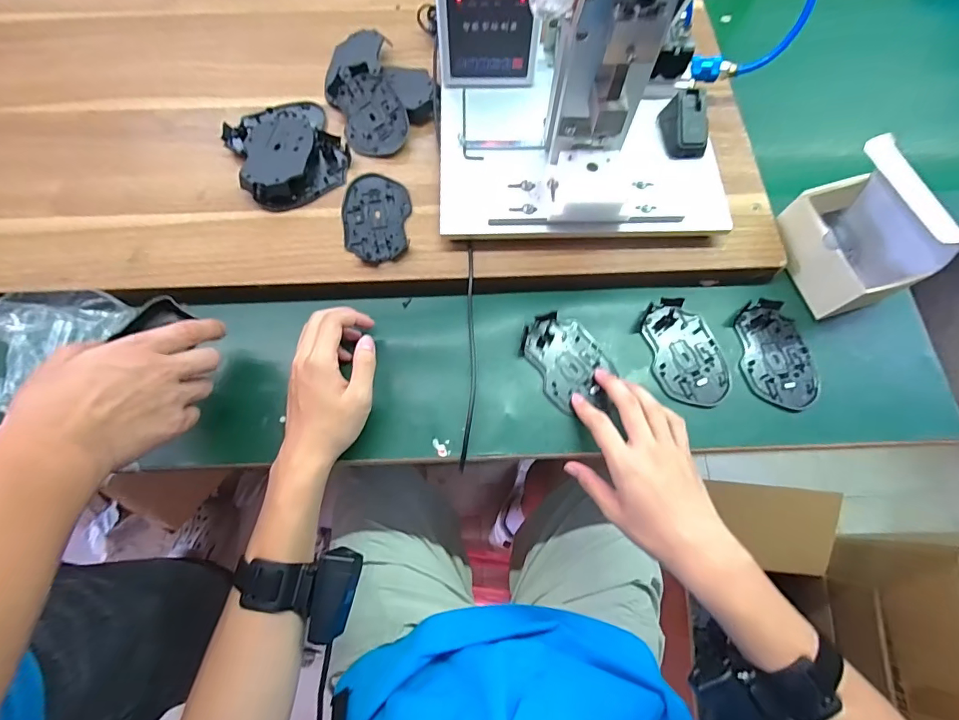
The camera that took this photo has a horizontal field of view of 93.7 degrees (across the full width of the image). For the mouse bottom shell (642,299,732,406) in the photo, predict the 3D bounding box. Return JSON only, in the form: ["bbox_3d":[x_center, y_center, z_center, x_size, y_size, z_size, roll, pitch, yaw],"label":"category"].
[{"bbox_3d":[0.211,-0.008,0.465,0.068,0.013,0.112,-14,71,-5],"label":"mouse bottom shell"}]

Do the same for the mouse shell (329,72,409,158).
[{"bbox_3d":[-0.127,-0.287,0.526,0.071,0.024,0.104,-20,72,-7],"label":"mouse shell"}]

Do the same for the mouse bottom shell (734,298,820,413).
[{"bbox_3d":[0.310,-0.007,0.468,0.074,0.012,0.113,3,71,1],"label":"mouse bottom shell"}]

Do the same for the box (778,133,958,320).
[{"bbox_3d":[0.384,-0.130,0.442,0.093,0.130,0.117,-15,72,-6],"label":"box"}]

